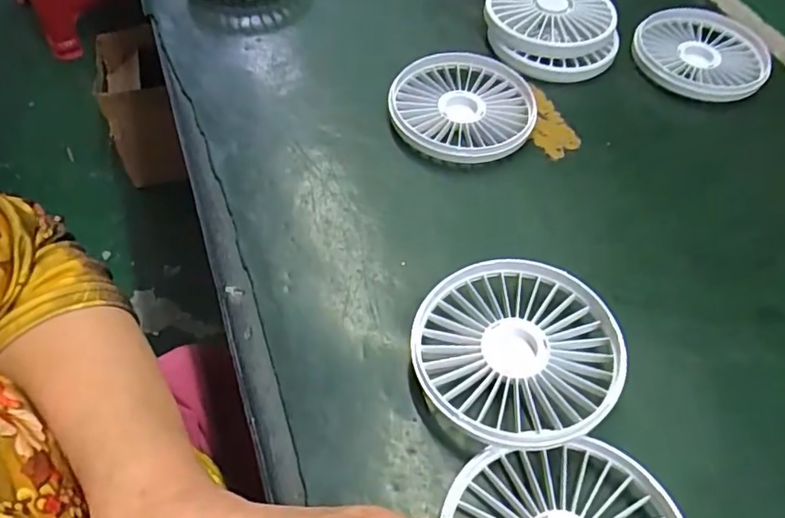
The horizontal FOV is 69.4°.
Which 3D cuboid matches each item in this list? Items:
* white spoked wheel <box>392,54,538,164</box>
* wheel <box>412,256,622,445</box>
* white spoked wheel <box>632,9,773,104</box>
[{"bbox_3d":[0.044,-0.096,0.355,0.086,0.014,0.089,2,54,-3],"label":"white spoked wheel"},{"bbox_3d":[0.054,0.041,0.252,0.087,0.027,0.085,2,54,-3],"label":"wheel"},{"bbox_3d":[0.216,-0.143,0.400,0.088,0.021,0.089,2,54,-3],"label":"white spoked wheel"}]

